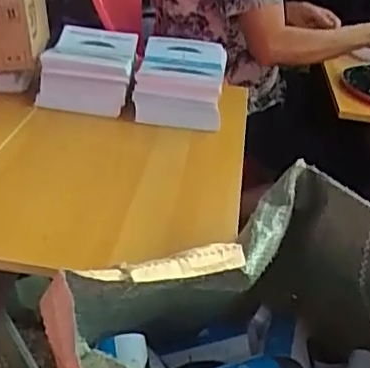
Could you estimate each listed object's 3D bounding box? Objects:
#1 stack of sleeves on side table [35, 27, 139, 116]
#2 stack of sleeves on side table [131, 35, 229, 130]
[{"bbox_3d":[-0.138,-0.175,0.946,0.117,0.074,0.183,6,28,-1],"label":"stack of sleeves on side table"},{"bbox_3d":[-0.006,-0.165,0.973,0.121,0.069,0.228,6,28,-1],"label":"stack of sleeves on side table"}]

